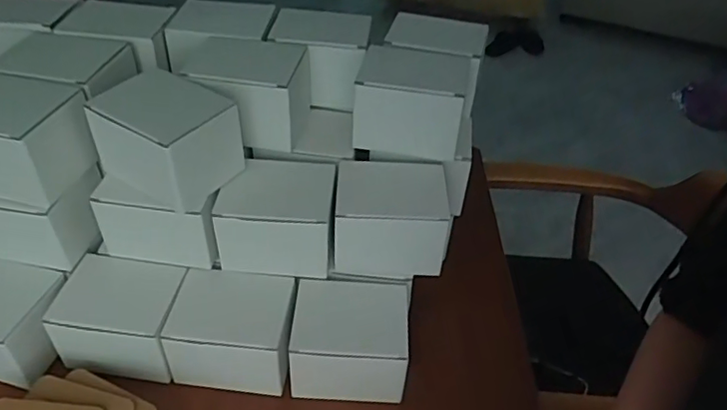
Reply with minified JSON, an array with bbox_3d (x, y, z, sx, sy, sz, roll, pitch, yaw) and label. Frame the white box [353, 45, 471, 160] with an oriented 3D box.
[{"bbox_3d":[0.052,-0.114,0.634,0.112,0.088,0.097,8,42,5],"label":"white box"}]

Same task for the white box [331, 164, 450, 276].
[{"bbox_3d":[0.030,0.013,0.614,0.118,0.078,0.097,5,42,1],"label":"white box"}]

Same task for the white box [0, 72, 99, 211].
[{"bbox_3d":[-0.341,-0.065,0.567,0.120,0.089,0.095,12,42,9],"label":"white box"}]

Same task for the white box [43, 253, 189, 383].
[{"bbox_3d":[-0.247,0.115,0.606,0.117,0.087,0.094,7,42,4],"label":"white box"}]

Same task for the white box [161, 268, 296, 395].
[{"bbox_3d":[-0.133,0.129,0.602,0.117,0.085,0.087,5,42,1],"label":"white box"}]

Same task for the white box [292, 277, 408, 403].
[{"bbox_3d":[-0.014,0.139,0.602,0.112,0.082,0.093,3,42,0],"label":"white box"}]

